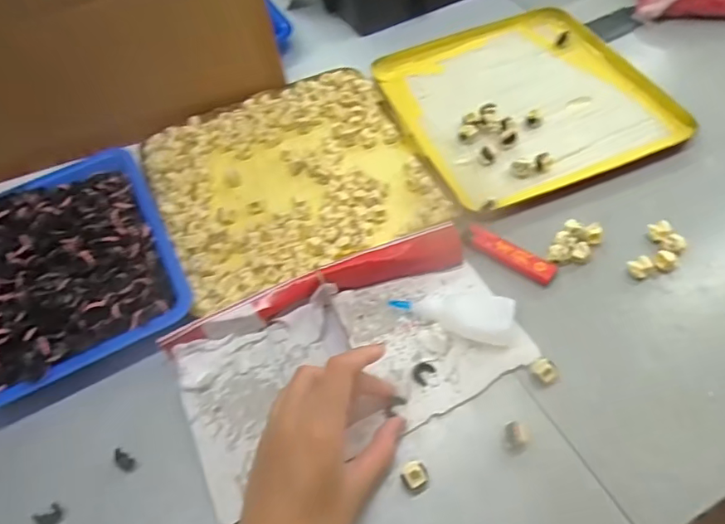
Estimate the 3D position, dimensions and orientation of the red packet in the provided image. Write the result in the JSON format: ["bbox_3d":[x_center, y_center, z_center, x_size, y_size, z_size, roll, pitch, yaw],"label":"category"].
[{"bbox_3d":[0.118,-0.007,0.414,0.074,0.008,0.020,34,65,22],"label":"red packet"}]

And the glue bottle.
[{"bbox_3d":[0.066,0.040,0.378,0.086,0.019,0.032,4,58,6],"label":"glue bottle"}]

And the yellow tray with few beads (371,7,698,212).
[{"bbox_3d":[0.156,-0.172,0.529,0.238,0.023,0.254,-20,59,-9],"label":"yellow tray with few beads"}]

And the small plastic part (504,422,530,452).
[{"bbox_3d":[0.099,0.112,0.333,0.013,0.017,0.015,-8,58,-1],"label":"small plastic part"}]

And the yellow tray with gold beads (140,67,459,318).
[{"bbox_3d":[-0.068,-0.080,0.481,0.230,0.022,0.230,-24,59,-11],"label":"yellow tray with gold beads"}]

